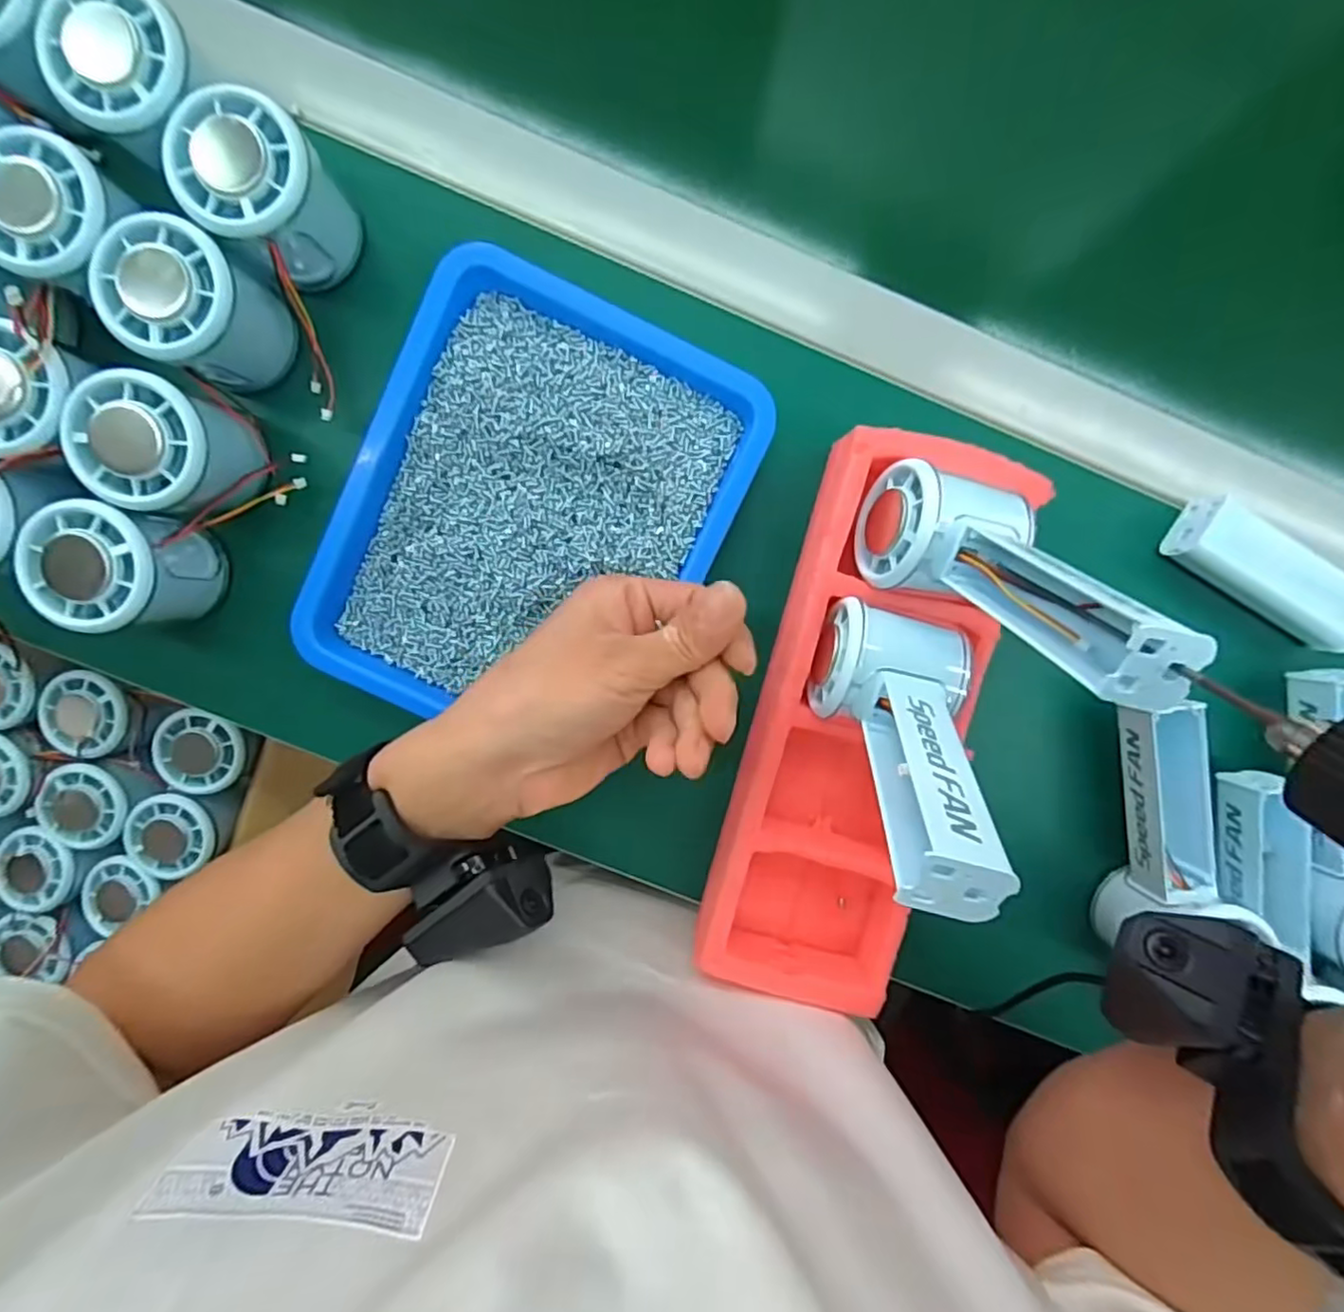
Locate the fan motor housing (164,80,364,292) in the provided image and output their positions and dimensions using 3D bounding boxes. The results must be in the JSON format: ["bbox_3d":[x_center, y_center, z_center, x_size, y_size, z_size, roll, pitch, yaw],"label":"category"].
[{"bbox_3d":[-0.177,-0.204,0.284,0.054,0.060,0.050,0,95,-1],"label":"fan motor housing"}]

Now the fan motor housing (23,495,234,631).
[{"bbox_3d":[-0.254,-0.041,0.301,0.054,0.056,0.055,17,94,-3],"label":"fan motor housing"}]

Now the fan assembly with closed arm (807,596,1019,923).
[{"bbox_3d":[0.095,0.035,0.252,0.065,0.136,0.048,6,128,-2],"label":"fan assembly with closed arm"}]

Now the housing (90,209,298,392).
[{"bbox_3d":[-0.213,-0.157,0.289,0.049,0.056,0.053,0,95,-1],"label":"housing"}]

